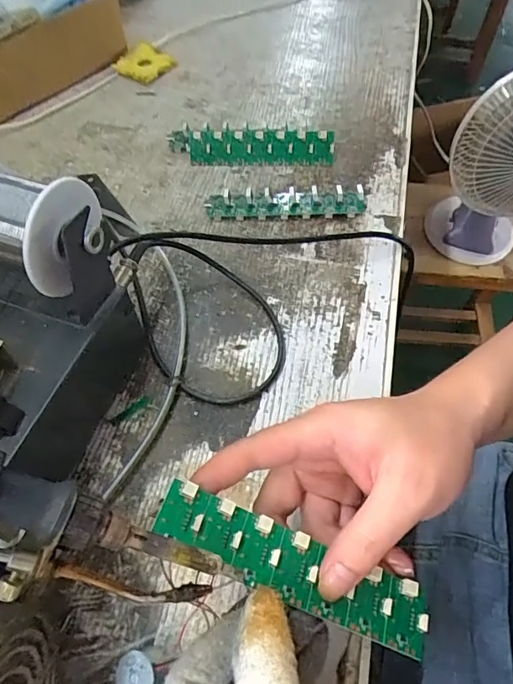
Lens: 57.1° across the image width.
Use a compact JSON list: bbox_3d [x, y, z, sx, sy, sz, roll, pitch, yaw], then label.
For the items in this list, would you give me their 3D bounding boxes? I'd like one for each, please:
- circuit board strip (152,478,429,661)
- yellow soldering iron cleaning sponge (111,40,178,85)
[{"bbox_3d":[0.019,0.105,0.222,0.136,0.005,0.030,28,61,-2],"label":"circuit board strip"},{"bbox_3d":[-0.131,-0.329,0.556,0.061,0.013,0.054,33,64,19],"label":"yellow soldering iron cleaning sponge"}]

